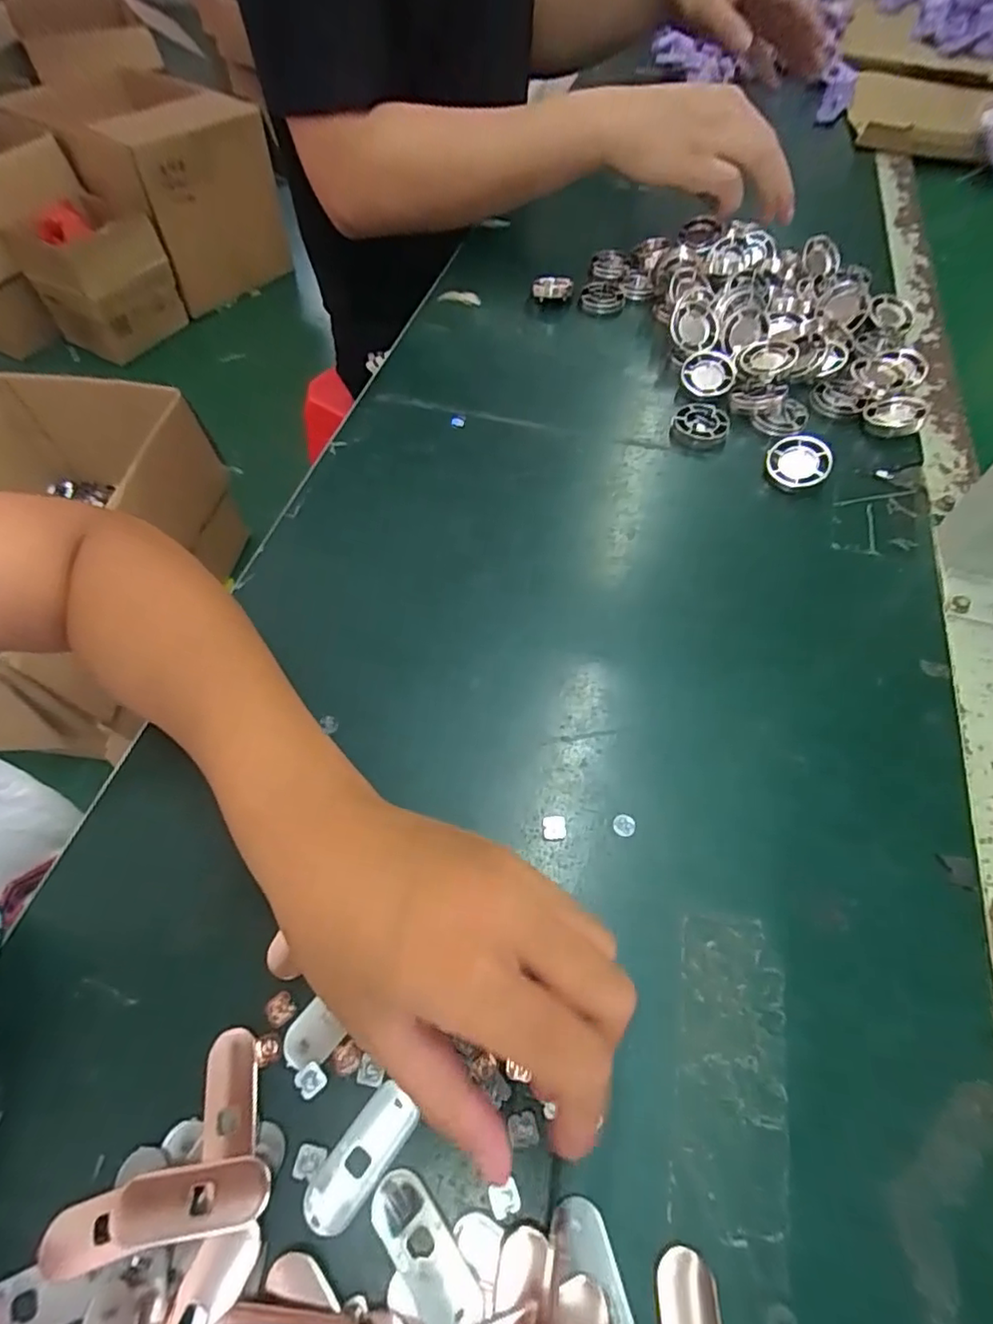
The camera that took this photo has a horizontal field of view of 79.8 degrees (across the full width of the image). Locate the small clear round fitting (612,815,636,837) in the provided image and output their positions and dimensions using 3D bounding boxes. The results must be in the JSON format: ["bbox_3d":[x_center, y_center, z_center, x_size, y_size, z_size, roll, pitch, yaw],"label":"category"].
[{"bbox_3d":[0.060,0.075,0.275,0.010,0.004,0.010,0,57,-1],"label":"small clear round fitting"}]

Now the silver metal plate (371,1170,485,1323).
[{"bbox_3d":[-0.024,0.197,0.198,0.019,0.004,0.048,-33,64,-20],"label":"silver metal plate"}]

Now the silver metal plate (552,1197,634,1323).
[{"bbox_3d":[0.033,0.206,0.192,0.018,0.004,0.049,-16,59,-11],"label":"silver metal plate"}]

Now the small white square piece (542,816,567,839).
[{"bbox_3d":[0.027,0.077,0.274,0.010,0.004,0.010,-2,58,-2],"label":"small white square piece"}]

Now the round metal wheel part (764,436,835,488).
[{"bbox_3d":[0.201,-0.132,0.395,0.040,0.009,0.038,23,83,24],"label":"round metal wheel part"}]

